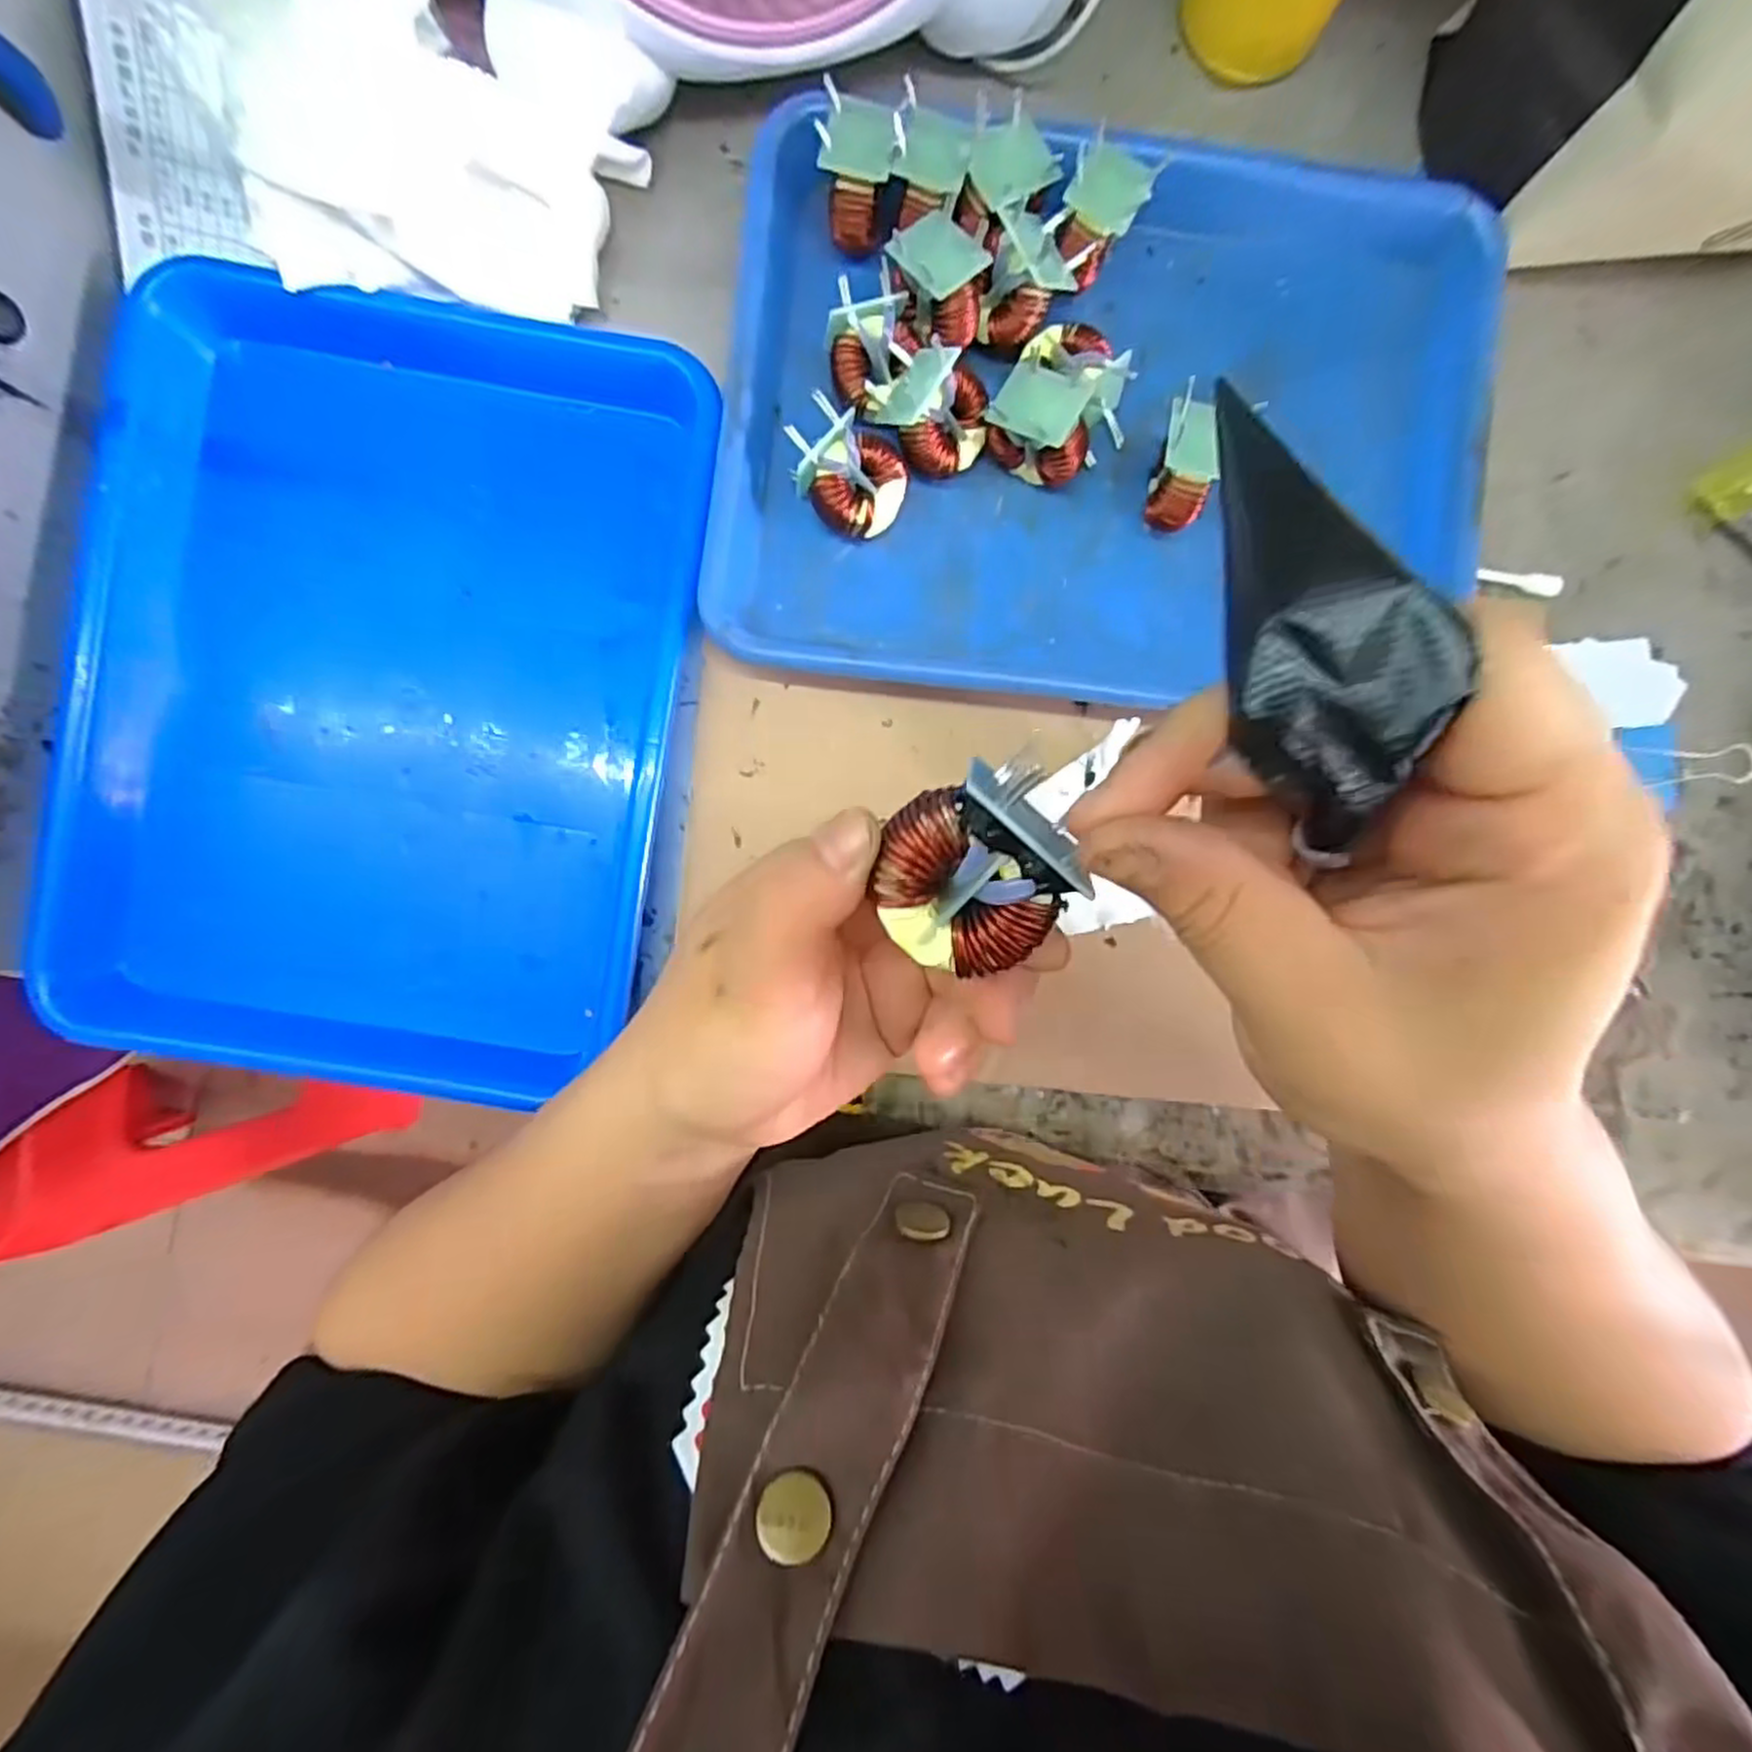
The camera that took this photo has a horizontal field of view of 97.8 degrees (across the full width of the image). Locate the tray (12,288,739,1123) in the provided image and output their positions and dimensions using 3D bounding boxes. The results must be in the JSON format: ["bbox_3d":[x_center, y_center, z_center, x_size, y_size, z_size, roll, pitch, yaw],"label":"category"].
[{"bbox_3d":[-0.211,-0.075,0.342,0.243,0.042,0.342,9,91,-2],"label":"tray"}]

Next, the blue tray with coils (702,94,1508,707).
[{"bbox_3d":[0.101,-0.203,0.339,0.332,0.046,0.246,3,91,-1],"label":"blue tray with coils"}]

